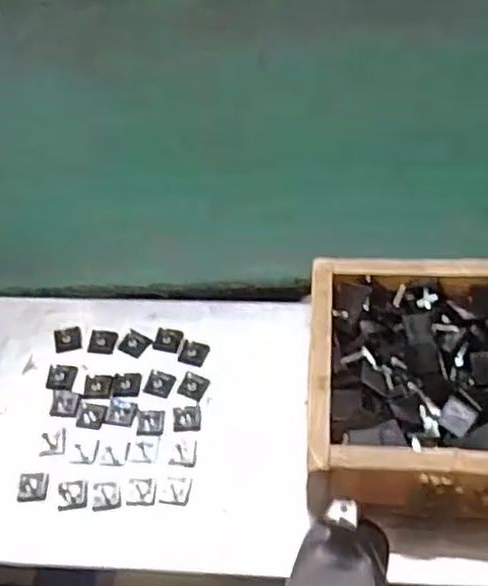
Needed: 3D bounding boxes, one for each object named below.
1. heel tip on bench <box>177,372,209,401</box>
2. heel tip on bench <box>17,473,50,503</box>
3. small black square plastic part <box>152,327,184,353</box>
[{"bbox_3d":[-0.034,0.062,0.469,0.017,0.004,0.018,16,55,16],"label":"heel tip on bench"},{"bbox_3d":[-0.131,0.121,0.436,0.018,0.004,0.018,-4,52,1],"label":"heel tip on bench"},{"bbox_3d":[-0.054,0.032,0.498,0.019,0.006,0.019,9,54,11],"label":"small black square plastic part"}]

